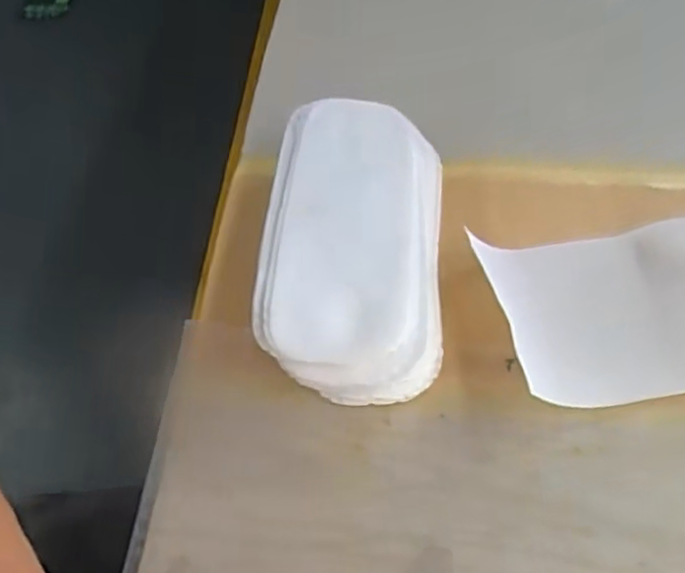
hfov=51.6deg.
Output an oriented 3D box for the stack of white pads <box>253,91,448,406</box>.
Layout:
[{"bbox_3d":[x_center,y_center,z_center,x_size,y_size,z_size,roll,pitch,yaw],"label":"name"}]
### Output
[{"bbox_3d":[0.008,-0.027,0.396,0.091,0.047,0.192,3,51,4],"label":"stack of white pads"}]

